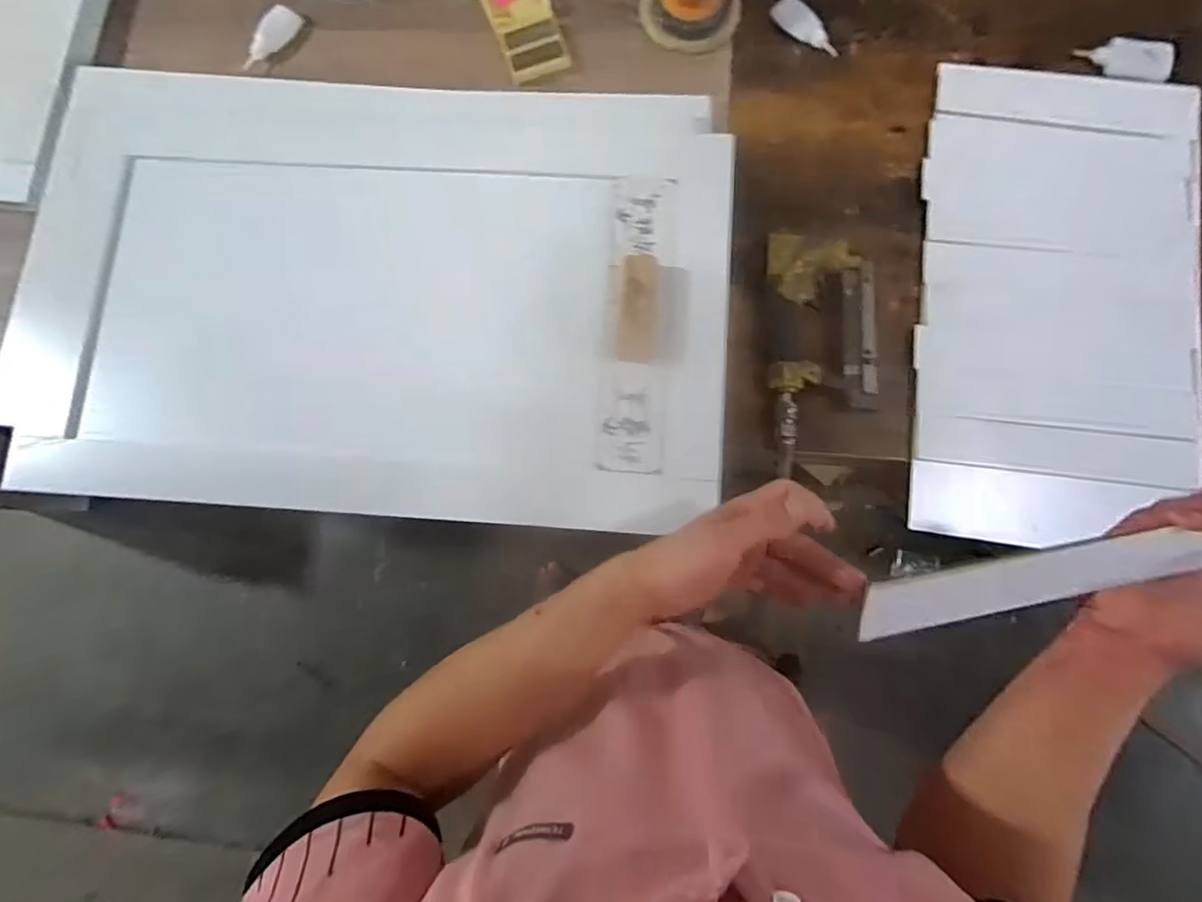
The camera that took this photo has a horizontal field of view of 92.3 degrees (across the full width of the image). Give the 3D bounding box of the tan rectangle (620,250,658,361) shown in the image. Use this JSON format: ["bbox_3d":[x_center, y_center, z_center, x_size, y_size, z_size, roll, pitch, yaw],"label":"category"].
[{"bbox_3d":[0.034,-0.131,0.529,0.034,0.017,0.097,2,83,2],"label":"tan rectangle"}]

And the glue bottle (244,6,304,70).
[{"bbox_3d":[-0.417,-0.520,0.727,0.033,0.020,0.097,33,85,6],"label":"glue bottle"}]

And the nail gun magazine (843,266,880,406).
[{"bbox_3d":[0.283,-0.125,0.630,0.035,0.012,0.157,2,83,2],"label":"nail gun magazine"}]

